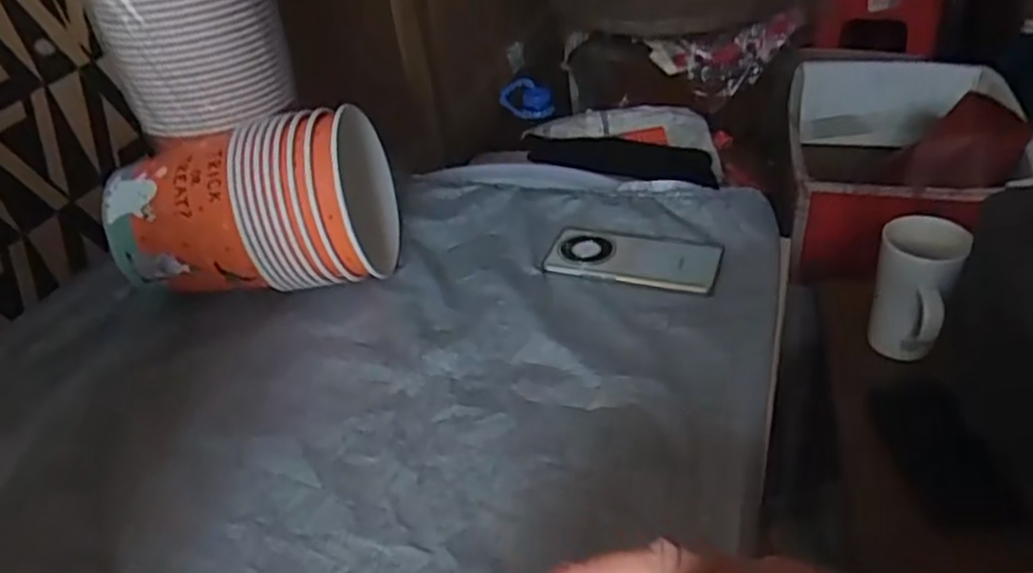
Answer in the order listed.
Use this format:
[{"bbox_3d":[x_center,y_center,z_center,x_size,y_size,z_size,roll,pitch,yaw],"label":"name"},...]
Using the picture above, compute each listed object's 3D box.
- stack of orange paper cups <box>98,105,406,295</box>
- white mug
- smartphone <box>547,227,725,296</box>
[{"bbox_3d":[-0.245,-0.078,0.693,0.233,0.158,0.155,-2,36,8],"label":"stack of orange paper cups"},{"bbox_3d":[0.433,0.006,0.797,0.082,0.138,0.088,19,43,31],"label":"white mug"},{"bbox_3d":[0.114,-0.031,0.707,0.161,0.009,0.077,8,39,18],"label":"smartphone"}]

